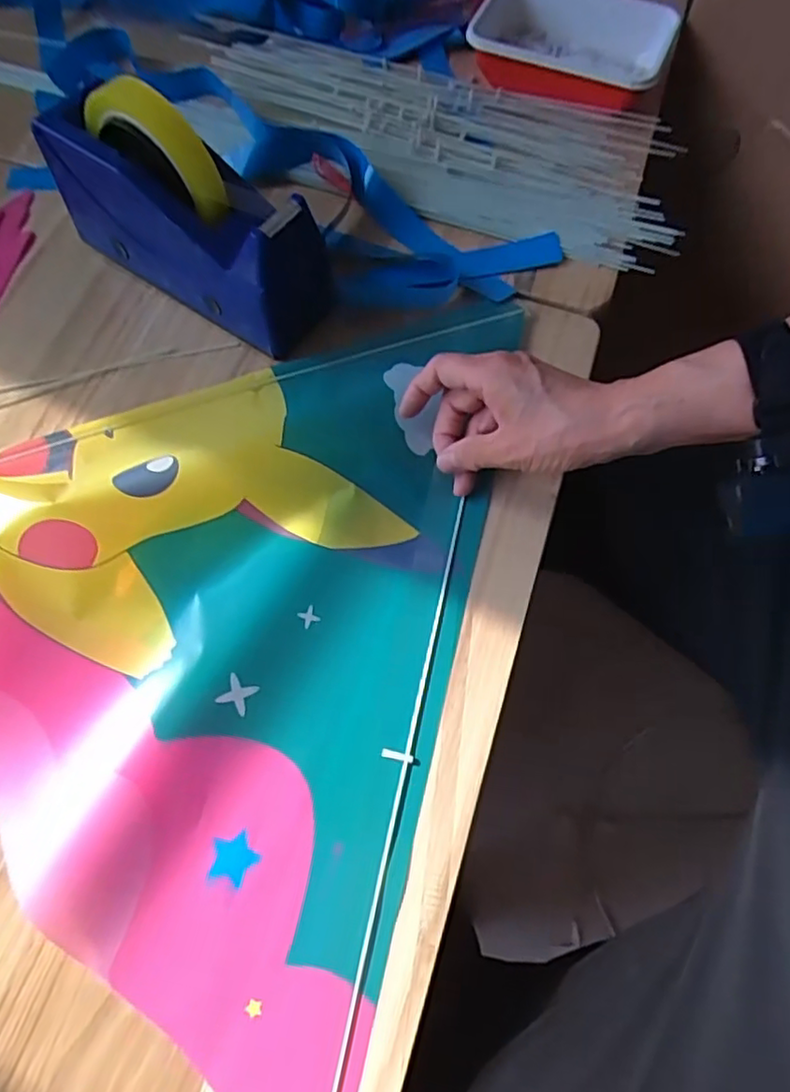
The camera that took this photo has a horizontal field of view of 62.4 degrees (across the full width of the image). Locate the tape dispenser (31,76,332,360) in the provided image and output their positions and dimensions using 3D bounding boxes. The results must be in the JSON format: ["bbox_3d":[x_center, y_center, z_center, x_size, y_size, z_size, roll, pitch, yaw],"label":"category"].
[{"bbox_3d":[-0.139,-0.226,0.446,0.211,0.116,0.068,32,70,12],"label":"tape dispenser"}]

